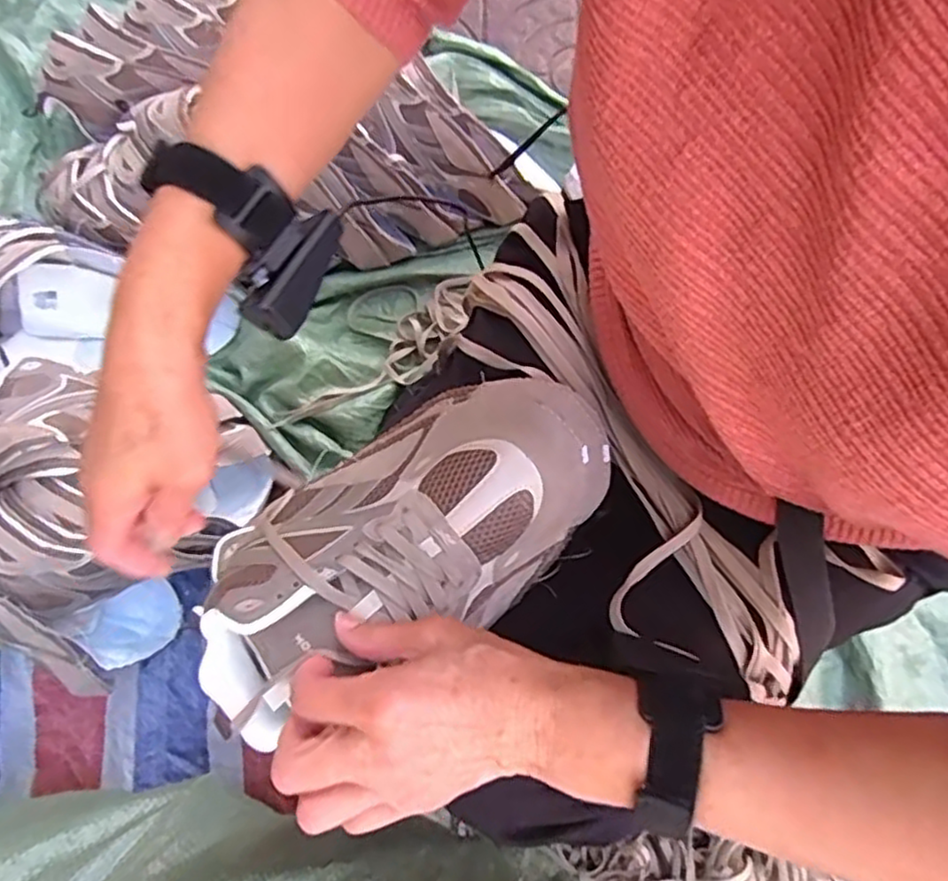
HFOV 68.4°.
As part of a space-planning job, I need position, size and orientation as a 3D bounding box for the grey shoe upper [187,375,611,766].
[{"bbox_3d":[-0.045,0.057,0.409,0.262,0.065,0.125,-31,81,0],"label":"grey shoe upper"}]

